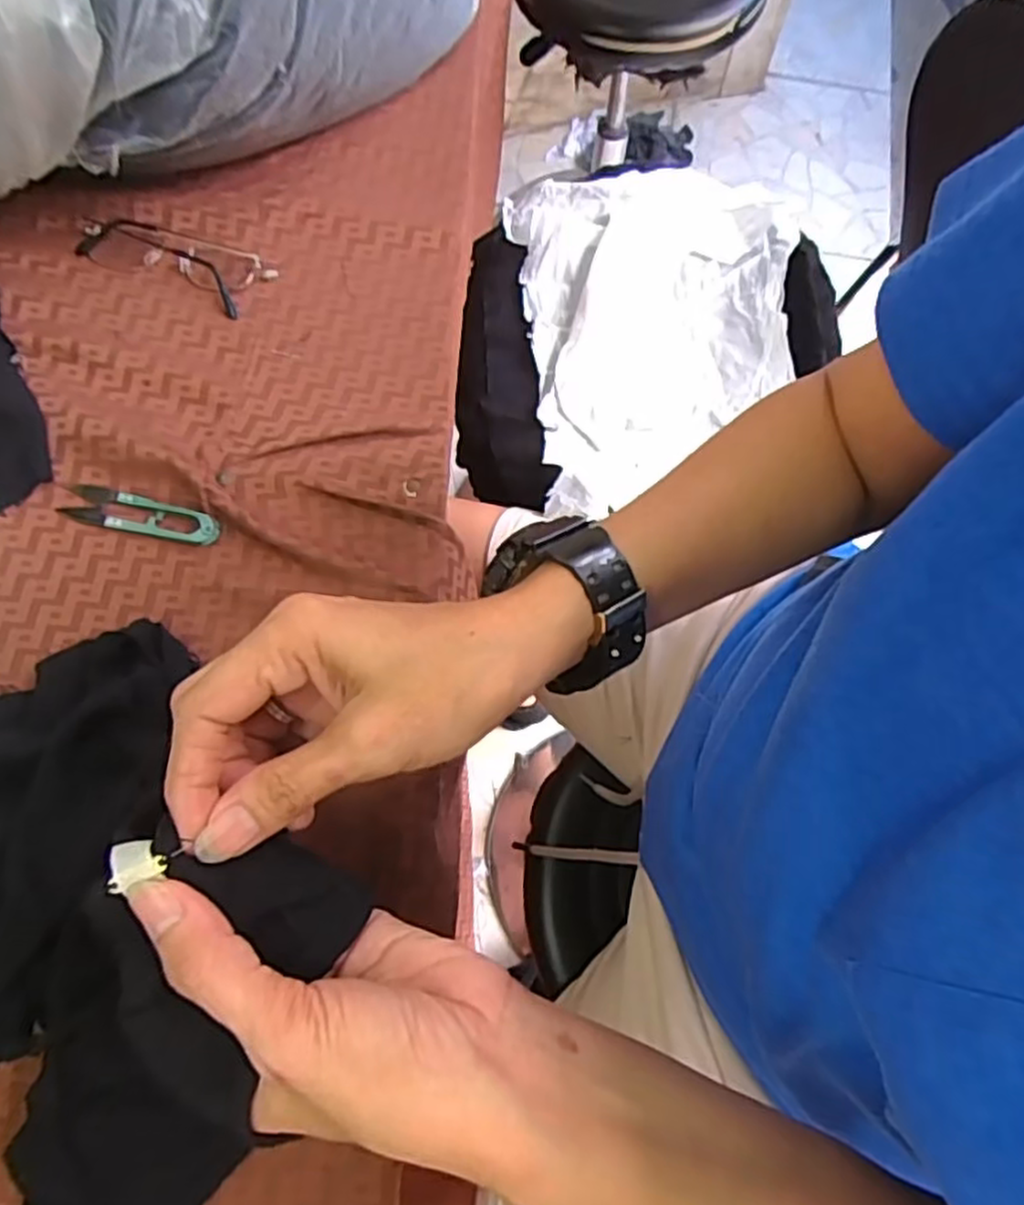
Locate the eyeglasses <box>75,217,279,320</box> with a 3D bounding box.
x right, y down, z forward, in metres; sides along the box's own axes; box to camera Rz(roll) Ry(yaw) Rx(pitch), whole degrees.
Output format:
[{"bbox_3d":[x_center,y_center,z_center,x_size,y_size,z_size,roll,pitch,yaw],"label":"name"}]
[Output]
[{"bbox_3d":[-0.239,-0.246,0.508,0.131,0.021,0.049,23,74,6],"label":"eyeglasses"}]

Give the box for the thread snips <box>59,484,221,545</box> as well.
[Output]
[{"bbox_3d":[-0.233,-0.055,0.450,0.102,0.007,0.025,15,73,4],"label":"thread snips"}]

